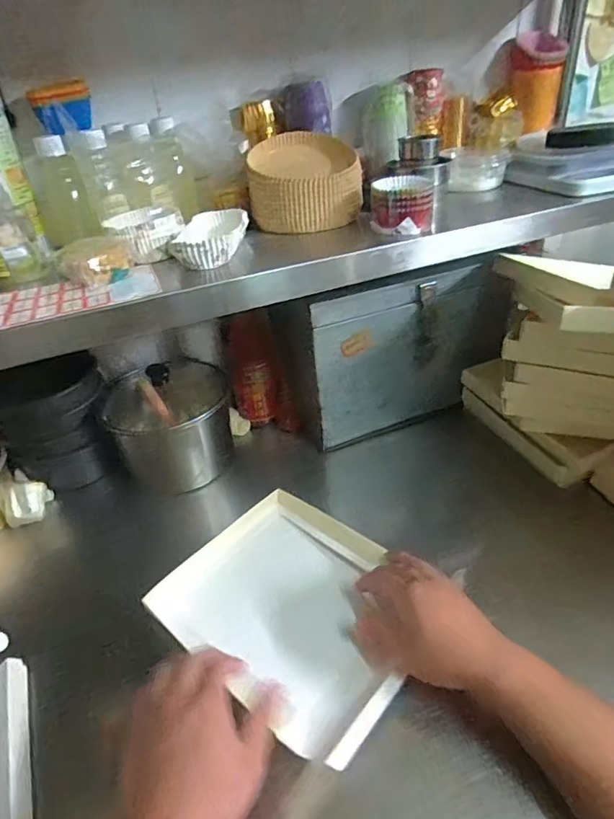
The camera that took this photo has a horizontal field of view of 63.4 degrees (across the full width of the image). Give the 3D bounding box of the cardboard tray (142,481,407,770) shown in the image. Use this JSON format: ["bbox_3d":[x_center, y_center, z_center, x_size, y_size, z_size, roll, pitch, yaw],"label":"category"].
[{"bbox_3d":[-0.012,0.212,0.556,0.284,0.036,0.220,24,45,34],"label":"cardboard tray"}]

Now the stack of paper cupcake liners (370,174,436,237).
[{"bbox_3d":[0.118,-0.252,0.615,0.066,0.057,0.059,-26,40,-27],"label":"stack of paper cupcake liners"}]

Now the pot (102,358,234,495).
[{"bbox_3d":[-0.198,0.018,0.769,0.152,0.155,0.149,-7,36,-3],"label":"pot"}]

